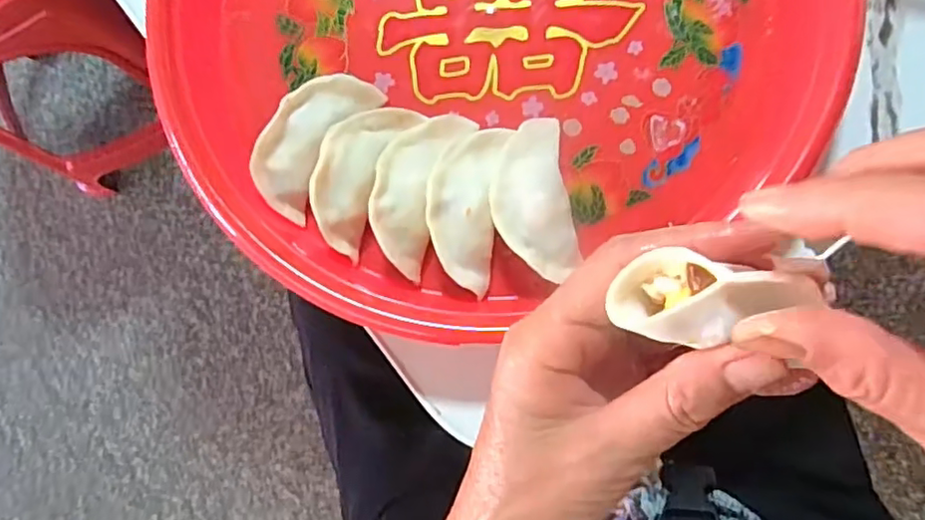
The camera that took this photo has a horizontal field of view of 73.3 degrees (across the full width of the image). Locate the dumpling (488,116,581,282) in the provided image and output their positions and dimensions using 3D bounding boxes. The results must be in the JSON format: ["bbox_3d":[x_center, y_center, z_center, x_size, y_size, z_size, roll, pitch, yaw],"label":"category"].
[{"bbox_3d":[0.032,-0.028,0.290,0.035,0.022,0.074,-8,84,3],"label":"dumpling"}]

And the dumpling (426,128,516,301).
[{"bbox_3d":[0.002,-0.025,0.291,0.031,0.025,0.077,9,85,5],"label":"dumpling"}]

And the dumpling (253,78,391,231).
[{"bbox_3d":[-0.073,-0.058,0.299,0.032,0.024,0.075,32,87,6],"label":"dumpling"}]

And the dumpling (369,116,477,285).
[{"bbox_3d":[-0.023,-0.034,0.293,0.032,0.026,0.079,20,86,6],"label":"dumpling"}]

